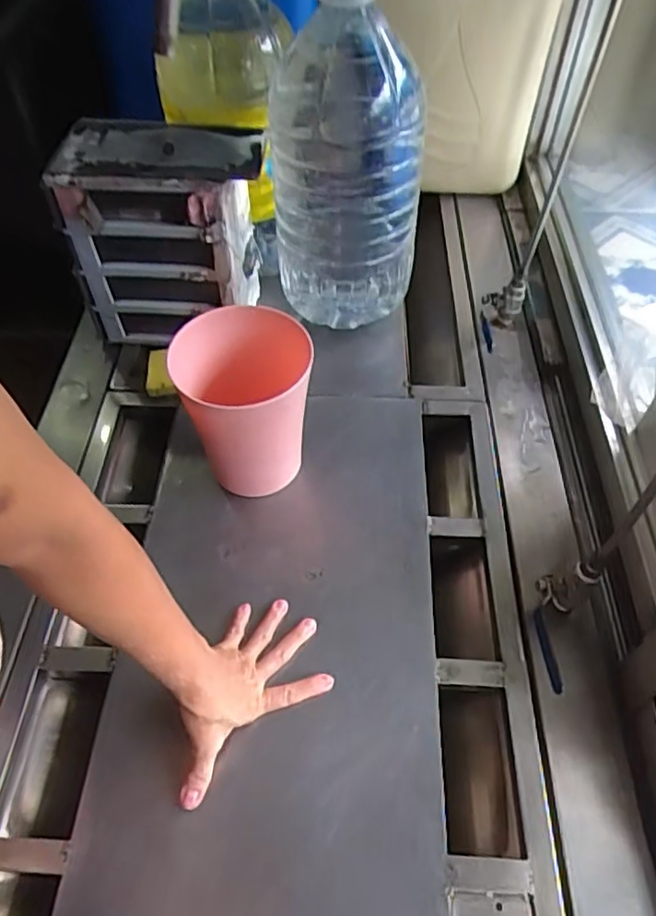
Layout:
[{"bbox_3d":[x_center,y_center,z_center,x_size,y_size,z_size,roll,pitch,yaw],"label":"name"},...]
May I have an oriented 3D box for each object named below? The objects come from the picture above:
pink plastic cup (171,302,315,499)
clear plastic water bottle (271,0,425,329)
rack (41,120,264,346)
[{"bbox_3d":[-0.095,-0.048,0.714,0.137,0.202,0.134,-1,52,1],"label":"pink plastic cup"},{"bbox_3d":[0.026,-0.370,0.815,0.187,0.435,0.179,5,52,6],"label":"clear plastic water bottle"},{"bbox_3d":[-0.203,-0.297,0.844,0.248,0.240,0.141,2,52,4],"label":"rack"}]

